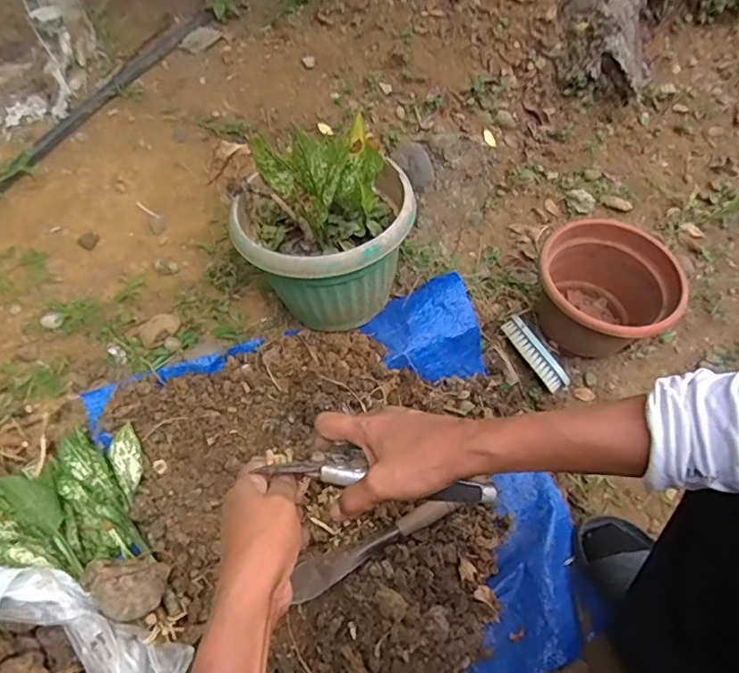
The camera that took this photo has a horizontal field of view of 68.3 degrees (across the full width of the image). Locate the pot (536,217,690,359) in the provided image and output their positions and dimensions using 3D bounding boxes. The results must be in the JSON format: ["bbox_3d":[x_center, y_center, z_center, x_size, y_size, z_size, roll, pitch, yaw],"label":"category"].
[{"bbox_3d":[0.339,-0.051,0.817,0.185,0.152,0.187,0,58,1],"label":"pot"}]

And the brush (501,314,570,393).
[{"bbox_3d":[0.242,0.023,0.805,0.029,0.037,0.127,-26,61,-15],"label":"brush"}]

